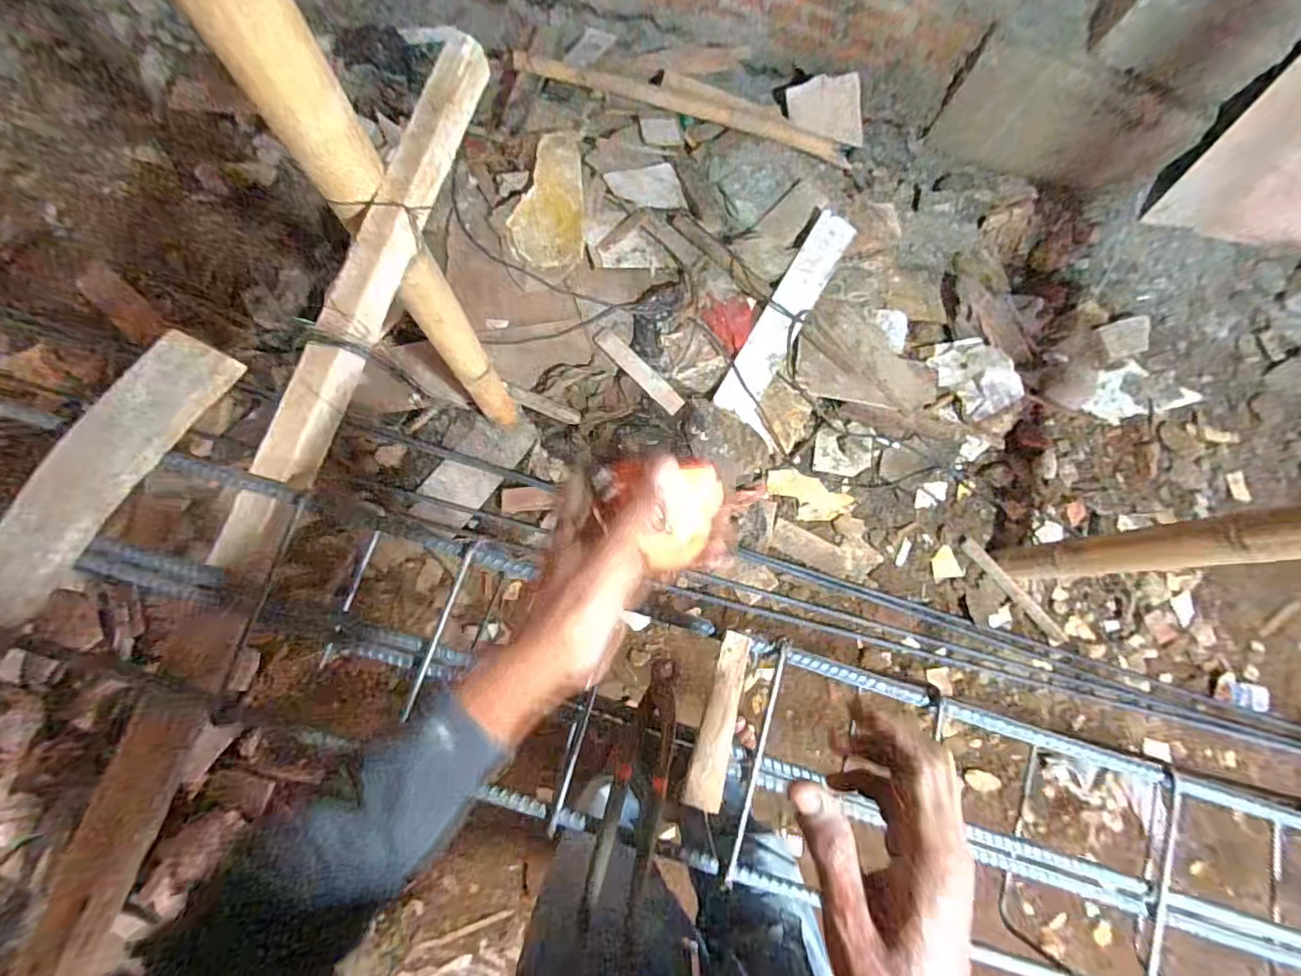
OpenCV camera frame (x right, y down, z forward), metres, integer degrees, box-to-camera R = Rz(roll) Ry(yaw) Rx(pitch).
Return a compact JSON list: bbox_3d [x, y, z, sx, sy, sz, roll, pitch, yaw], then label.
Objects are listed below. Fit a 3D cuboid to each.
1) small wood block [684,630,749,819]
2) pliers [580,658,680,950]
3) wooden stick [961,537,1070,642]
[{"bbox_3d":[0.062,0.199,0.475,0.030,0.008,0.143,16,79,-1],"label":"small wood block"},{"bbox_3d":[-0.009,0.256,0.465,0.049,0.016,0.213,15,79,-1],"label":"pliers"},{"bbox_3d":[0.891,0.250,1.352,0.035,0.017,0.317,-38,85,-10],"label":"wooden stick"}]

